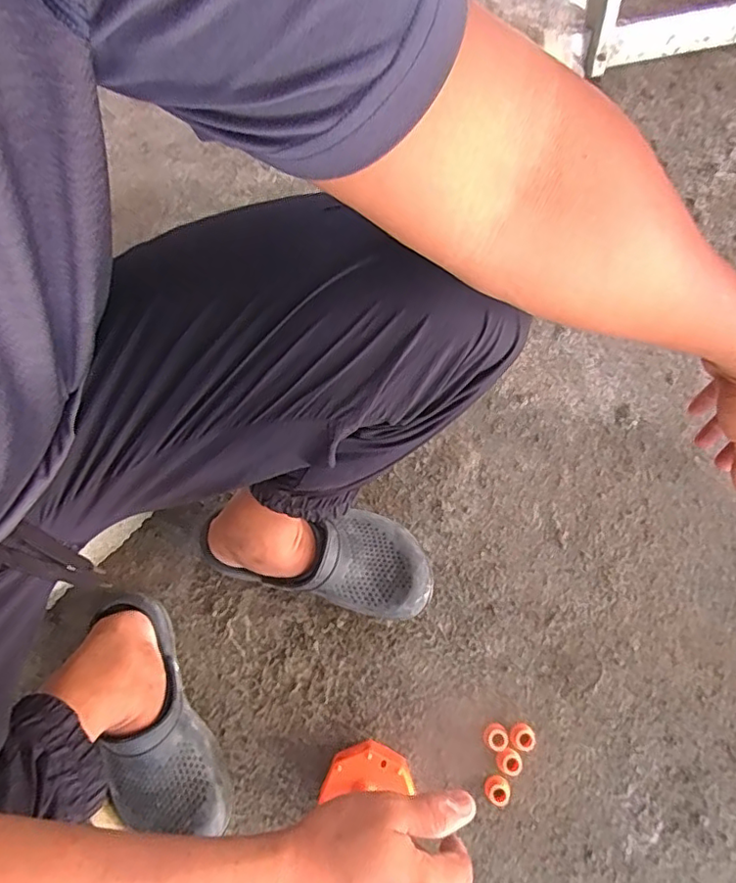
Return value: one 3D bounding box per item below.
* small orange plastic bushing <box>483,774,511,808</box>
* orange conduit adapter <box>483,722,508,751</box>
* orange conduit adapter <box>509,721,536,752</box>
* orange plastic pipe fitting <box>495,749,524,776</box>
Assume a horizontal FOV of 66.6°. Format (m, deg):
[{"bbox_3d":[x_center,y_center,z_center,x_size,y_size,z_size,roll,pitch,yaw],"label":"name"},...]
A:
[{"bbox_3d":[0.144,0.388,0.625,0.026,0.020,0.029,-39,73,-11],"label":"small orange plastic bushing"},{"bbox_3d":[0.145,0.338,0.641,0.027,0.019,0.026,-1,70,2],"label":"orange conduit adapter"},{"bbox_3d":[0.175,0.336,0.638,0.027,0.023,0.026,-1,70,2],"label":"orange conduit adapter"},{"bbox_3d":[0.159,0.361,0.632,0.027,0.020,0.026,-1,70,2],"label":"orange plastic pipe fitting"}]

